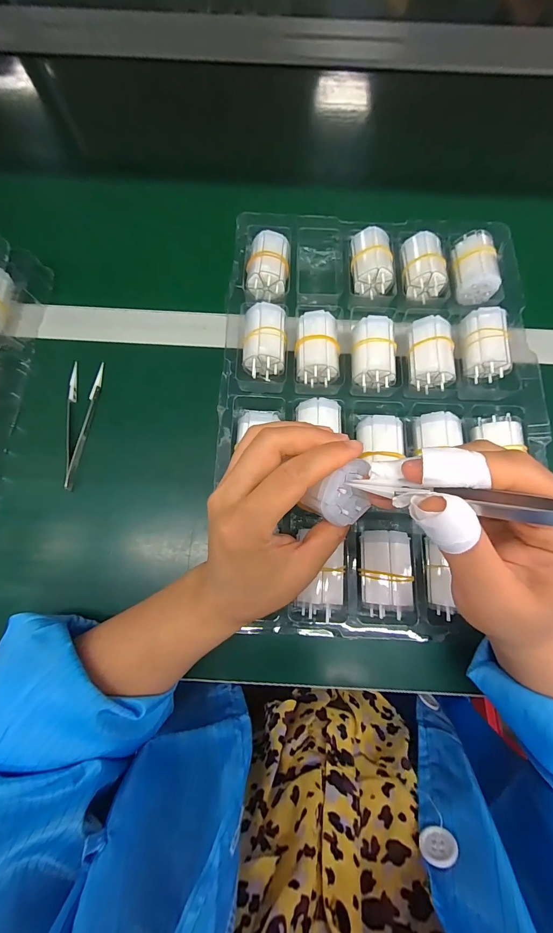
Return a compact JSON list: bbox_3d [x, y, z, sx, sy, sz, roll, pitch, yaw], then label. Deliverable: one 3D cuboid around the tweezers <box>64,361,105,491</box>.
[{"bbox_3d":[-0.182,-0.040,0.314,0.029,0.010,0.122,-2,75,0],"label":"tweezers"}]

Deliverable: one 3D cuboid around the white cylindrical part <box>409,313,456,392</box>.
[{"bbox_3d":[0.143,-0.104,0.318,0.036,0.036,0.062,2,75,1],"label":"white cylindrical part"}]

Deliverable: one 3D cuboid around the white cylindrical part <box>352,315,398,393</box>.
[{"bbox_3d":[0.090,-0.103,0.318,0.038,0.036,0.061,3,75,1],"label":"white cylindrical part"}]

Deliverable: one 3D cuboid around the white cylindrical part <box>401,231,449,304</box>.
[{"bbox_3d":[0.149,-0.204,0.345,0.043,0.032,0.063,4,75,1],"label":"white cylindrical part"}]

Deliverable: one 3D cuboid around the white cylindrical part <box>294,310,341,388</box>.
[{"bbox_3d":[0.038,-0.108,0.319,0.040,0.037,0.062,-1,75,0],"label":"white cylindrical part"}]

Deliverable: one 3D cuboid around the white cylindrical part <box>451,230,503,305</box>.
[{"bbox_3d":[0.202,-0.204,0.346,0.040,0.031,0.062,1,75,0],"label":"white cylindrical part"}]

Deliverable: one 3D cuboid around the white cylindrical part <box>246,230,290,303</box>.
[{"bbox_3d":[-0.008,-0.202,0.346,0.041,0.041,0.061,0,75,0],"label":"white cylindrical part"}]

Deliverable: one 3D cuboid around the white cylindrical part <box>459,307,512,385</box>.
[{"bbox_3d":[0.195,-0.112,0.319,0.037,0.035,0.062,2,75,1],"label":"white cylindrical part"}]

